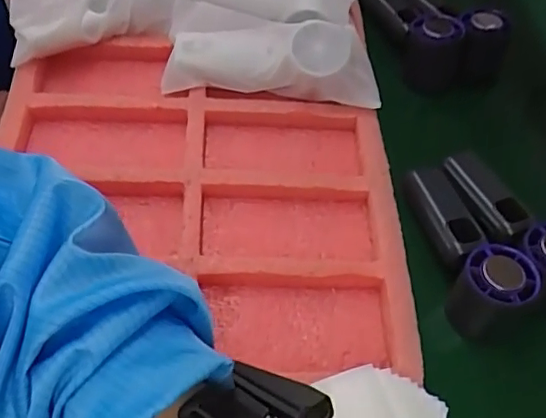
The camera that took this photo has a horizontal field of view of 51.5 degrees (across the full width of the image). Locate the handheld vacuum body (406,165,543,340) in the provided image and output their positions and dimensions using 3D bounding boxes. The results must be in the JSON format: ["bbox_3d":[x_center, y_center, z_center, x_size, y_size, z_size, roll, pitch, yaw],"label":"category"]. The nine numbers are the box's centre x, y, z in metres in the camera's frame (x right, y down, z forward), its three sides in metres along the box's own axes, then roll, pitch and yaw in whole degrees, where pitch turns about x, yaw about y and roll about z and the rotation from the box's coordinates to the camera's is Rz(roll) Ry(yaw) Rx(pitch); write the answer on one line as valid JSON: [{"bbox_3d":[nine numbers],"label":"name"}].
[{"bbox_3d":[0.152,0.028,0.465,0.044,0.074,0.143,-12,58,-12],"label":"handheld vacuum body"}]

